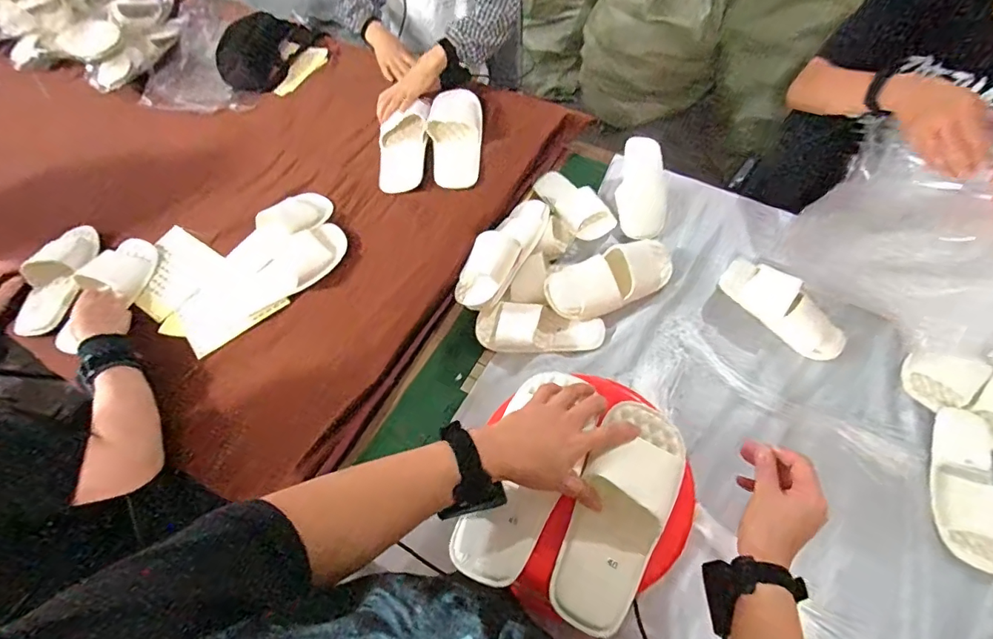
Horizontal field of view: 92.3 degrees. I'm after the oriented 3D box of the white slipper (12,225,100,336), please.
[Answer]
[{"bbox_3d":[-0.856,-0.088,0.934,0.111,0.058,0.237,-6,61,1],"label":"white slipper"}]

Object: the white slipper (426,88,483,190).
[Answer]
[{"bbox_3d":[-0.091,-0.394,1.034,0.113,0.038,0.264,0,61,4],"label":"white slipper"}]

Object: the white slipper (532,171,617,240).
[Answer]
[{"bbox_3d":[0.172,-0.250,1.057,0.095,0.060,0.207,-32,63,-13],"label":"white slipper"}]

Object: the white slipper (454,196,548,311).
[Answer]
[{"bbox_3d":[0.012,-0.133,0.939,0.092,0.084,0.265,29,67,18],"label":"white slipper"}]

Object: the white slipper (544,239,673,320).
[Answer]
[{"bbox_3d":[0.226,-0.083,0.927,0.272,0.087,0.109,-25,62,-9],"label":"white slipper"}]

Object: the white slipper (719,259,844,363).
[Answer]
[{"bbox_3d":[0.537,-0.022,0.895,0.109,0.059,0.242,-40,66,-17],"label":"white slipper"}]

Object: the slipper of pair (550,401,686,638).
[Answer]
[{"bbox_3d":[0.133,0.194,0.491,0.088,0.051,0.230,24,68,17],"label":"slipper of pair"}]

